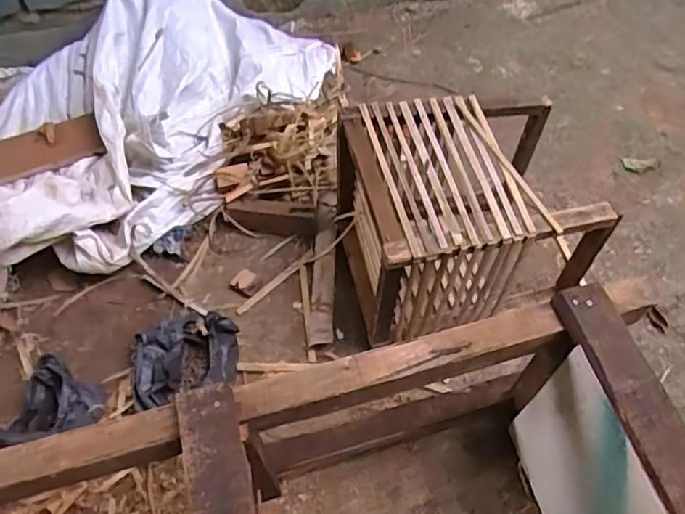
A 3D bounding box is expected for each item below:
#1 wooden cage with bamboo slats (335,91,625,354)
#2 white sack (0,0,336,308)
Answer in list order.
[{"bbox_3d":[0.204,-0.077,0.992,0.377,0.297,0.327,-14,56,-6],"label":"wooden cage with bamboo slats"},{"bbox_3d":[-0.461,-0.338,1.266,0.996,0.229,0.658,-31,58,-19],"label":"white sack"}]

